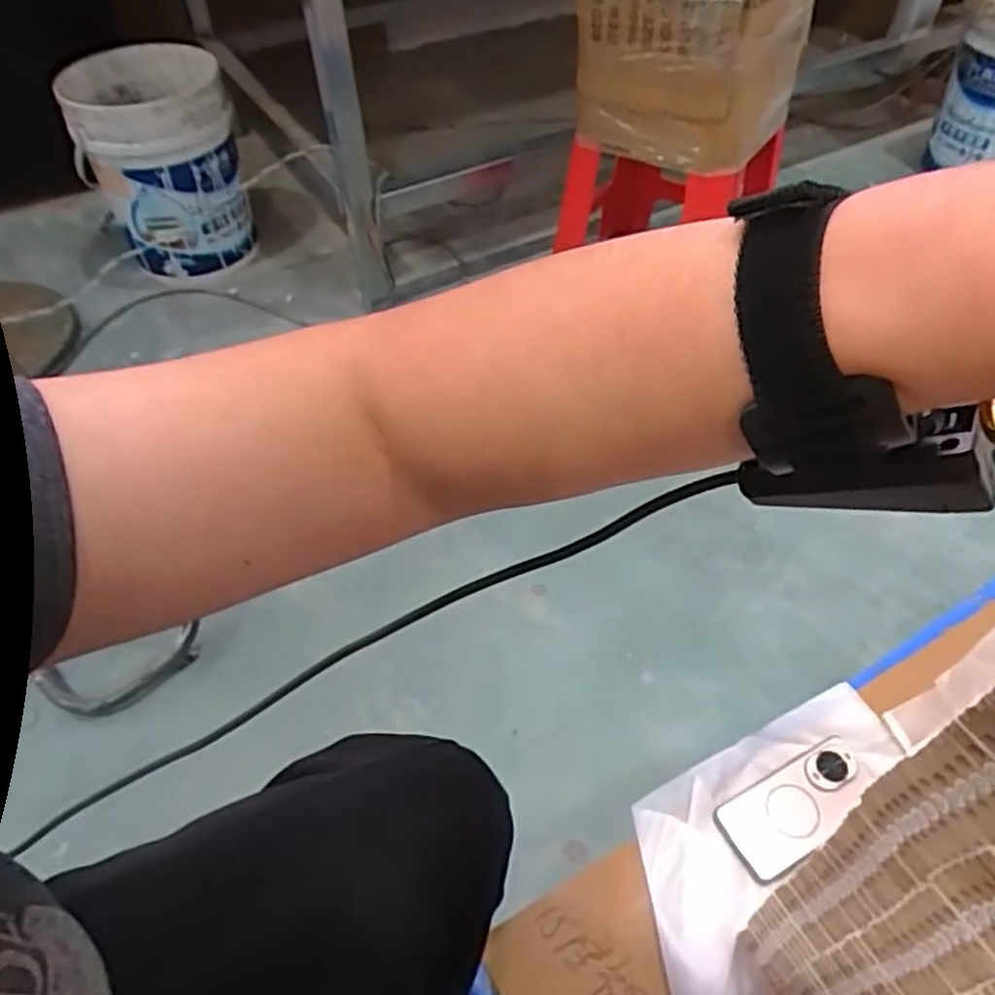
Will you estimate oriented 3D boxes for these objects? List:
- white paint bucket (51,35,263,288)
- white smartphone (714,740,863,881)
[{"bbox_3d":[-0.663,-0.660,1.534,0.281,0.347,0.324,-25,54,-18],"label":"white paint bucket"},{"bbox_3d":[0.299,0.304,0.754,0.160,0.009,0.076,-24,53,-18],"label":"white smartphone"}]

